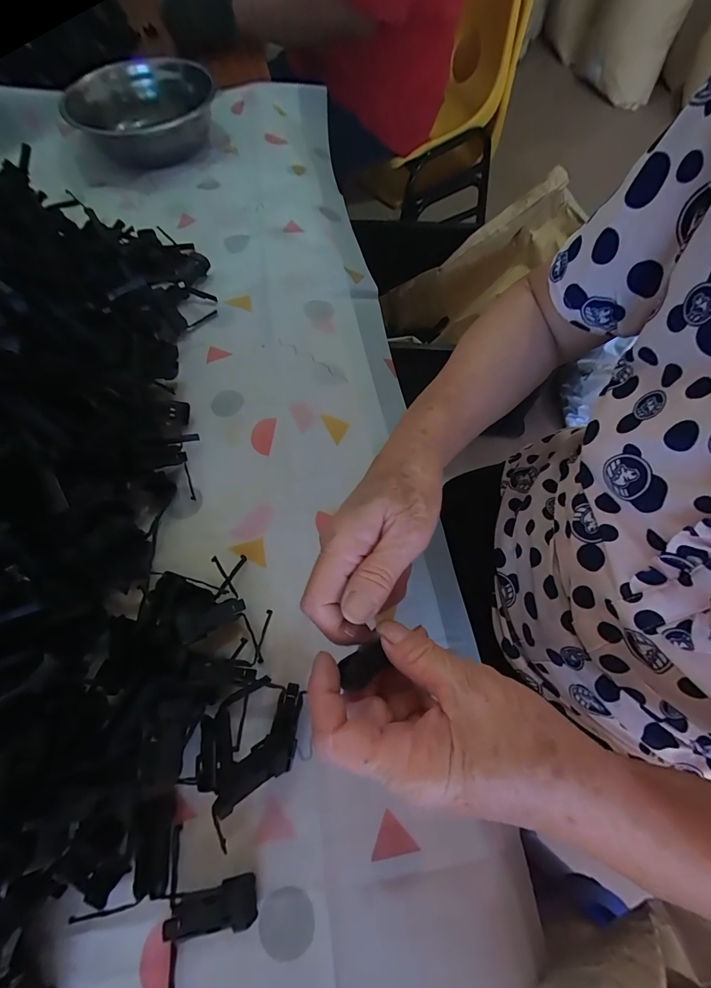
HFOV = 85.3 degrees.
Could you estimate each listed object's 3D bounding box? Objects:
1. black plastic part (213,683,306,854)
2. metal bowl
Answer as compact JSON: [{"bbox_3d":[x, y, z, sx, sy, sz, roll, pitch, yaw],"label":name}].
[{"bbox_3d":[-0.056,0.165,0.241,0.028,0.021,0.084,29,37,12],"label":"black plastic part"},{"bbox_3d":[-0.316,-0.574,0.580,0.199,0.053,0.221,-9,66,-5],"label":"metal bowl"}]

